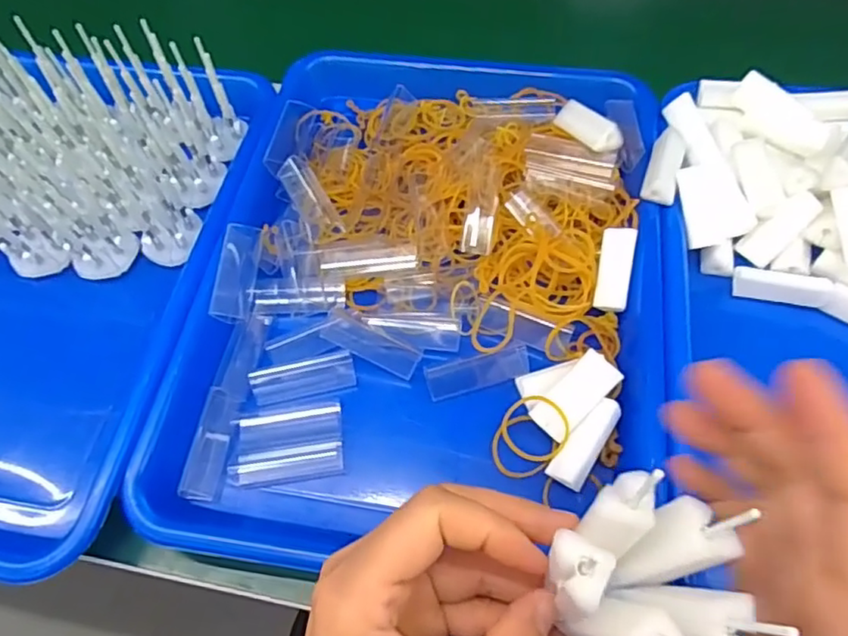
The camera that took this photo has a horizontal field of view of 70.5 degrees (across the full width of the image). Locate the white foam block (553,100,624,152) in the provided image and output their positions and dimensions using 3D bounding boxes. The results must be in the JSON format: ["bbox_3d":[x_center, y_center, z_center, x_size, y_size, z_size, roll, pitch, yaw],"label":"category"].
[{"bbox_3d":[0.095,-0.115,0.358,0.017,0.015,0.047,-29,50,-11],"label":"white foam block"}]

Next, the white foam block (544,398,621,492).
[{"bbox_3d":[0.079,0.060,0.291,0.016,0.007,0.047,33,92,19],"label":"white foam block"}]

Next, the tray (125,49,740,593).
[{"bbox_3d":[0.006,-0.031,0.344,0.247,0.036,0.319,4,62,6],"label":"tray"}]

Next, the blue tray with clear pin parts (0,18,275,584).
[{"bbox_3d":[-0.246,-0.035,0.350,0.246,0.077,0.315,7,61,7],"label":"blue tray with clear pin parts"}]

